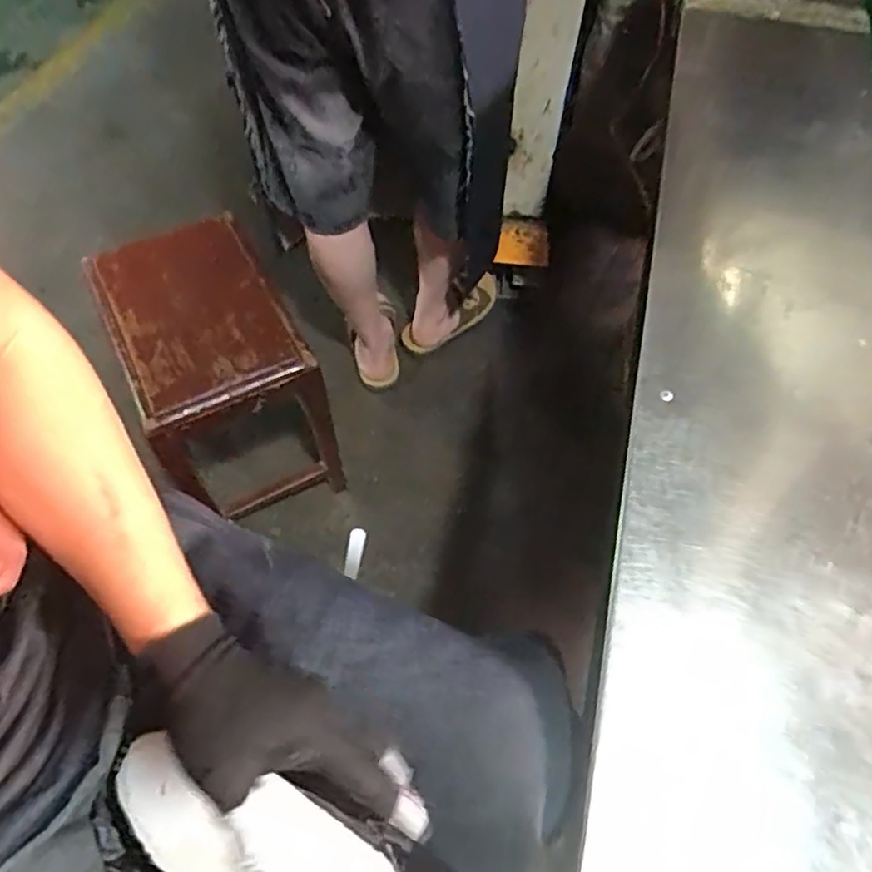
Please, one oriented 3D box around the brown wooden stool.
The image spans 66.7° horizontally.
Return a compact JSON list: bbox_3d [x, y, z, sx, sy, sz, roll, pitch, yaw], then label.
[{"bbox_3d":[-0.350,-0.096,1.111,0.247,0.370,0.370,-22,62,-14],"label":"brown wooden stool"}]

